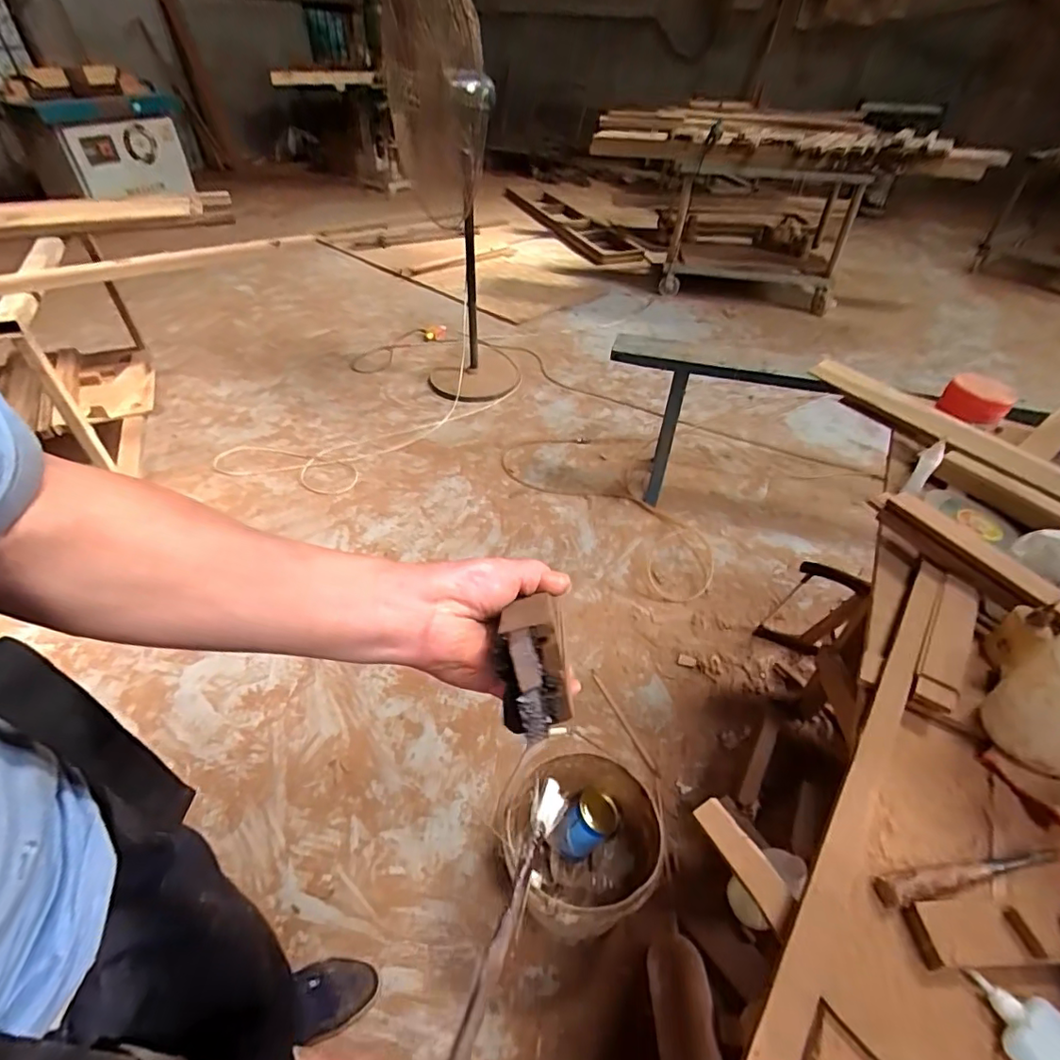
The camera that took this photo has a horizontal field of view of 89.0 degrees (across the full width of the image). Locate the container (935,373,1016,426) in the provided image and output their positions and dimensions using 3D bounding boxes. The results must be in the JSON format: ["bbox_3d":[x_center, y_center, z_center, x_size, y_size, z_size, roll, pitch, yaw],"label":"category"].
[{"bbox_3d":[0.766,-0.225,0.920,0.117,0.053,0.096,-32,52,-31],"label":"container"}]

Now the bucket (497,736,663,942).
[{"bbox_3d":[0.095,0.580,0.987,0.242,0.257,0.249,1,43,-1],"label":"bucket"}]

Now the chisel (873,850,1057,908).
[{"bbox_3d":[0.370,0.285,0.449,0.169,0.018,0.020,-6,43,-8],"label":"chisel"}]

